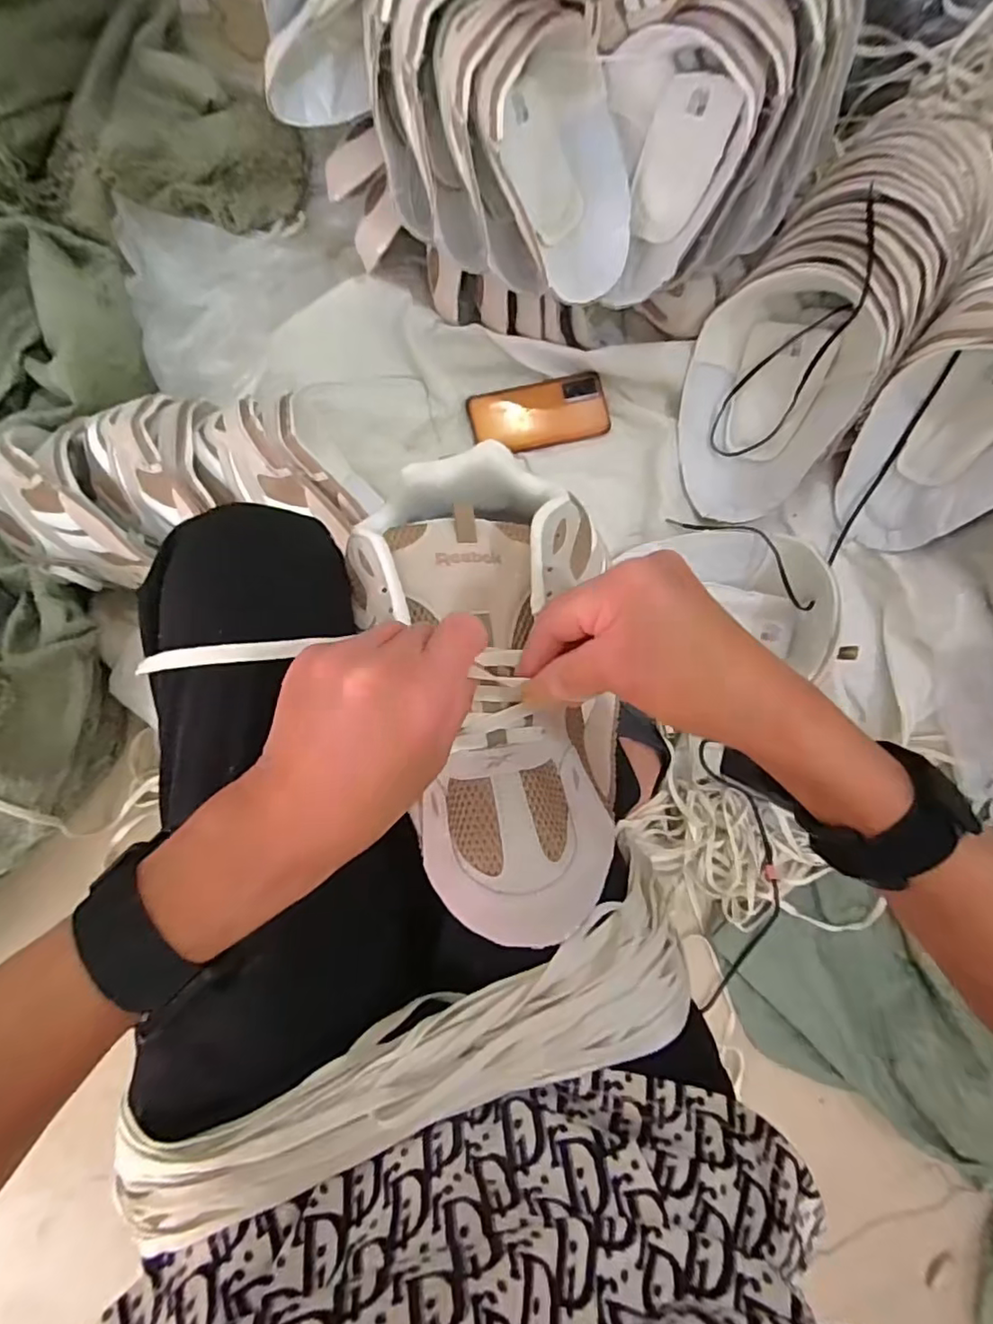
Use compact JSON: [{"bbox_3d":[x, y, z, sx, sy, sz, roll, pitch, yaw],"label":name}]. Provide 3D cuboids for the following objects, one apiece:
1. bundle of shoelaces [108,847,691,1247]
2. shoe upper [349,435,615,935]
[{"bbox_3d":[-0.040,0.208,0.312,0.304,0.056,0.076,-20,87,-5],"label":"bundle of shoelaces"},{"bbox_3d":[0.002,0.011,0.318,0.127,0.060,0.264,-9,82,-4],"label":"shoe upper"}]

